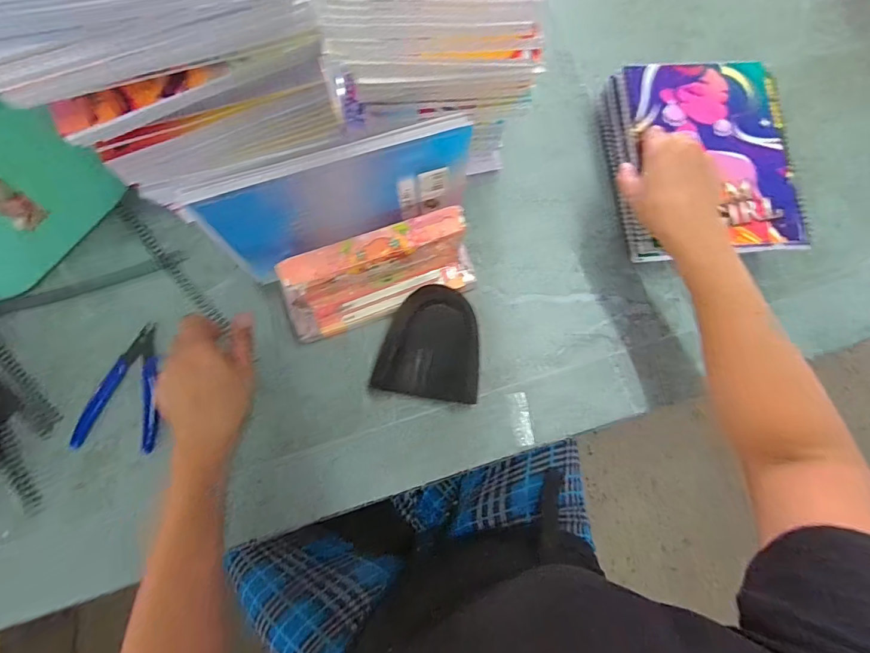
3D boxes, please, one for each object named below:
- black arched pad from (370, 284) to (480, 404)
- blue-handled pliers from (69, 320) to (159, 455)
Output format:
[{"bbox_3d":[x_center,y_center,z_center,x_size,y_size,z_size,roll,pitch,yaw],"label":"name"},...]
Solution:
[{"bbox_3d":[-0.004,0.016,0.429,0.096,0.013,0.106,8,95,4],"label":"black arched pad"},{"bbox_3d":[-0.299,0.057,0.435,0.075,0.013,0.120,7,78,0],"label":"blue-handled pliers"}]

